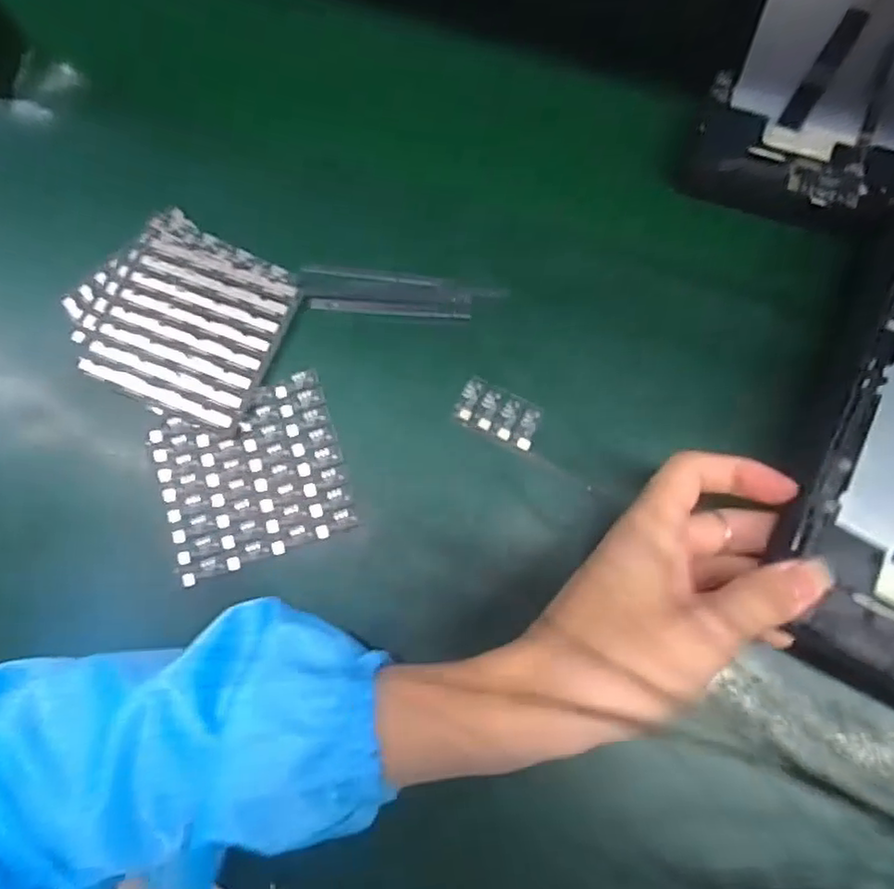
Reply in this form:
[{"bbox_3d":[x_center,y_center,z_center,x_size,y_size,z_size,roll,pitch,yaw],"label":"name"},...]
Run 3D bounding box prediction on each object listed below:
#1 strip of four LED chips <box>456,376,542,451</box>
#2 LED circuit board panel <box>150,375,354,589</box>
[{"bbox_3d":[0.029,-0.018,0.356,0.046,0.004,0.027,28,78,8],"label":"strip of four LED chips"},{"bbox_3d":[-0.109,0.016,0.358,0.100,0.005,0.095,-18,76,-3],"label":"LED circuit board panel"}]

